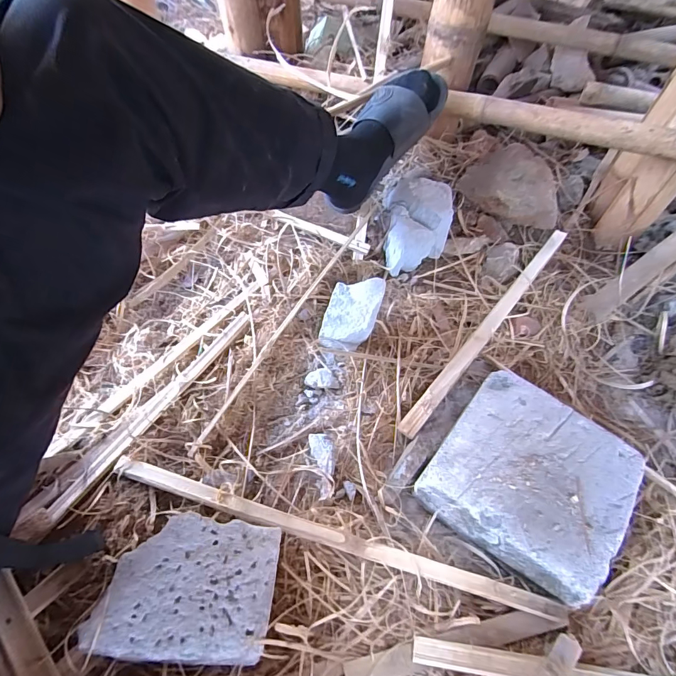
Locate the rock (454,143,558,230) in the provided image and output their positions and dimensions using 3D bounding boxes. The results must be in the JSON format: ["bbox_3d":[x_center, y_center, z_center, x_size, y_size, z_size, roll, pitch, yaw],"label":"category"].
[{"bbox_3d":[0.339,-0.294,0.773,0.186,0.103,0.139,22,54,11],"label":"rock"}]

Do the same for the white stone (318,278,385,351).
[{"bbox_3d":[0.020,-0.034,0.592,0.073,0.073,0.095,17,54,7],"label":"white stone"}]

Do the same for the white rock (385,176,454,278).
[{"bbox_3d":[0.147,-0.215,0.725,0.114,0.080,0.211,7,53,0],"label":"white rock"}]

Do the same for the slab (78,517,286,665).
[{"bbox_3d":[-0.139,0.235,0.374,0.149,0.034,0.116,12,43,-9],"label":"slab"}]

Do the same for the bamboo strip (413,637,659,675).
[{"bbox_3d":[0.207,0.318,0.372,0.265,0.008,0.022,7,50,4],"label":"bamboo strip"}]

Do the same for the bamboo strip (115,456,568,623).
[{"bbox_3d":[-0.013,0.221,0.441,0.508,0.015,0.020,16,53,7],"label":"bamboo strip"}]

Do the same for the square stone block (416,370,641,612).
[{"bbox_3d":[0.229,0.168,0.481,0.192,0.079,0.194,34,58,19],"label":"square stone block"}]

